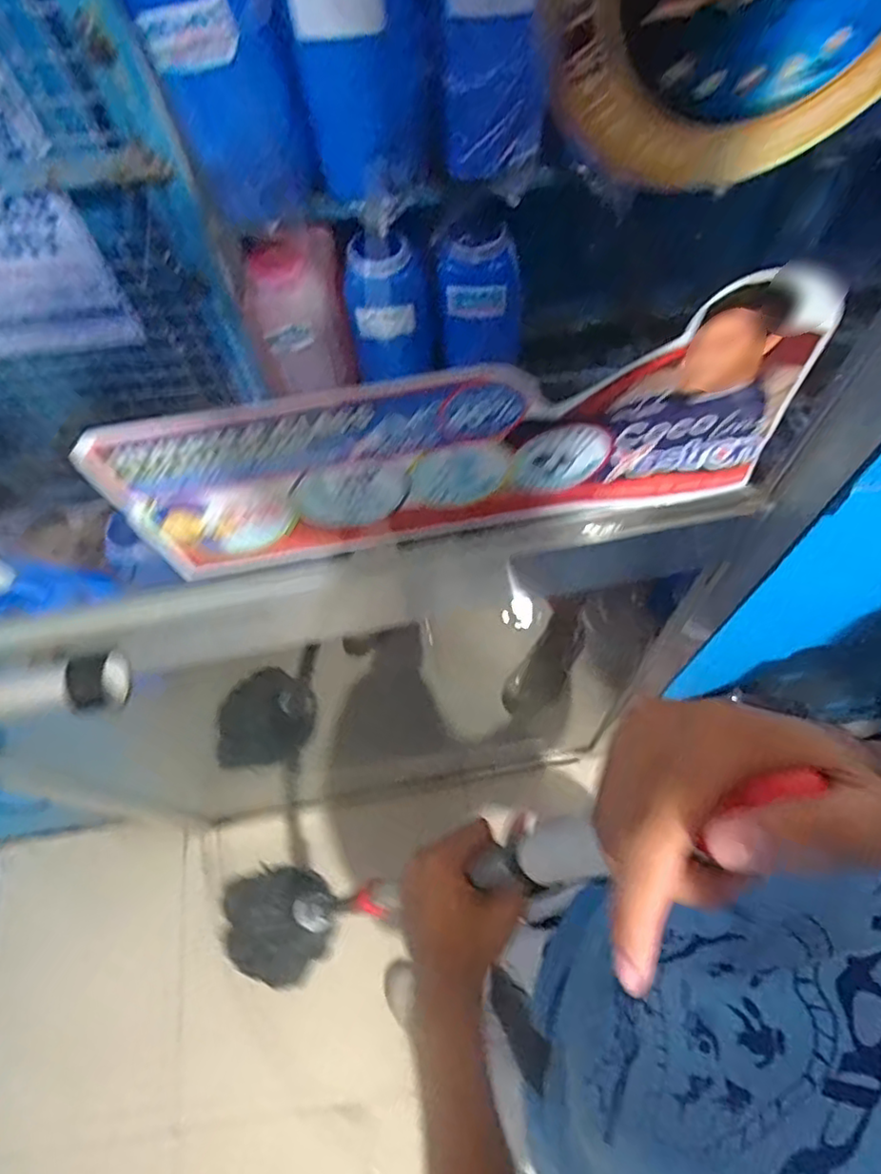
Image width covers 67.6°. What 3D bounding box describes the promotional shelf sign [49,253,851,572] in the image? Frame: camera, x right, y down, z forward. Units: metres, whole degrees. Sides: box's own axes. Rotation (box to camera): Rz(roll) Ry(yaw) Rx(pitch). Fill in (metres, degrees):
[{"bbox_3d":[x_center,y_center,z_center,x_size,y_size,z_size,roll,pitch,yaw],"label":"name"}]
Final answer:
[{"bbox_3d":[0.012,-0.077,0.387,0.392,0.173,0.010,-10,65,-1],"label":"promotional shelf sign"}]

